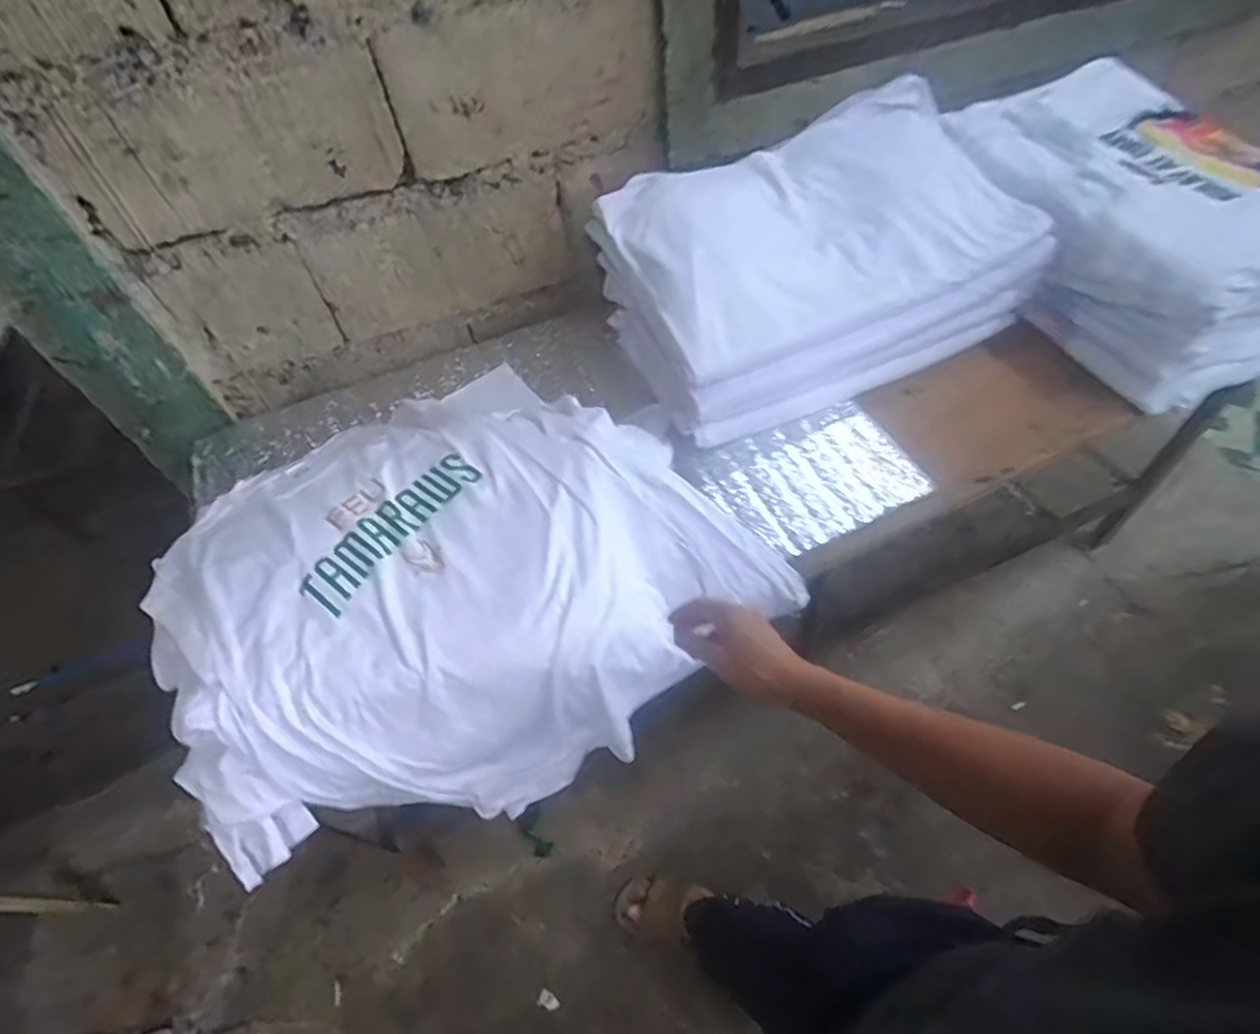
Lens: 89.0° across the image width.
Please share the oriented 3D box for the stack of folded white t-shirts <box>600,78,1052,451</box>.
[{"bbox_3d":[0.277,-0.382,0.979,0.580,0.251,0.352,-22,54,-11],"label":"stack of folded white t-shirts"}]

